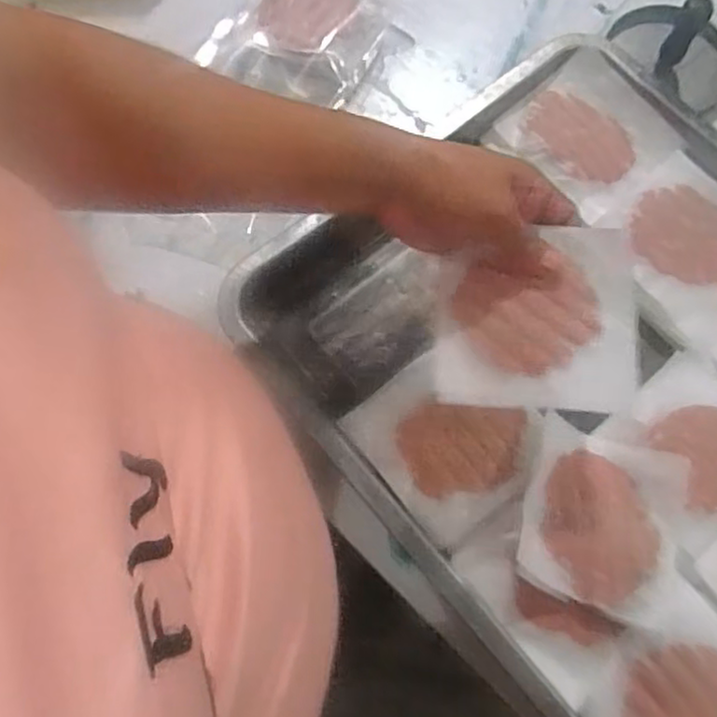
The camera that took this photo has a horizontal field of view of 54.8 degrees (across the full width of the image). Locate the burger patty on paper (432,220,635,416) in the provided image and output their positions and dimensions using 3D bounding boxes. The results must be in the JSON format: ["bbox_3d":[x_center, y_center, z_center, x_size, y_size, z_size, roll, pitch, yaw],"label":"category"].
[{"bbox_3d":[0.107,-0.024,0.407,0.115,0.025,0.105,6,69,1],"label":"burger patty on paper"}]

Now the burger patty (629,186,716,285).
[{"bbox_3d":[0.252,-0.094,0.524,0.086,0.009,0.080,20,70,7],"label":"burger patty"}]

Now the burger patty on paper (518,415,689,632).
[{"bbox_3d":[0.158,0.102,0.441,0.101,0.025,0.111,19,70,6],"label":"burger patty on paper"}]

